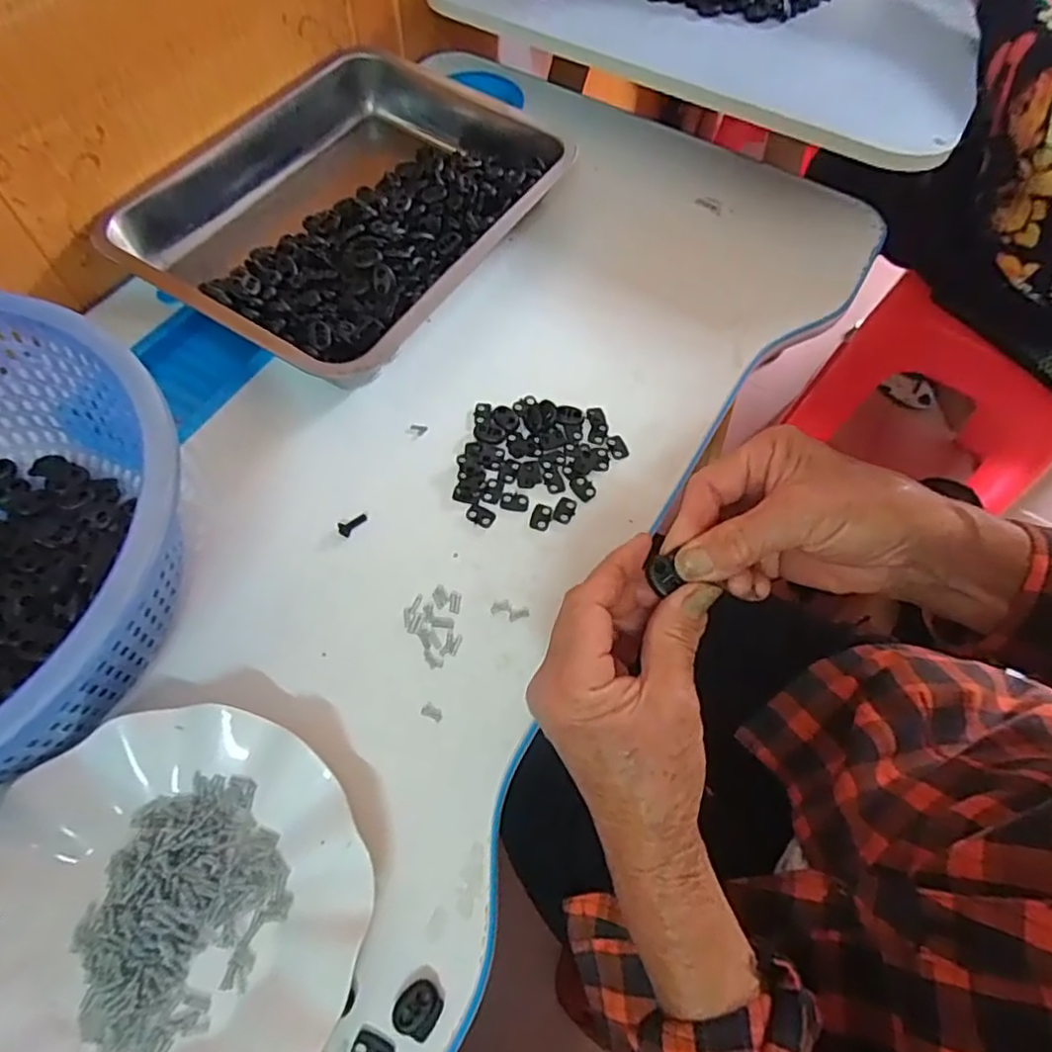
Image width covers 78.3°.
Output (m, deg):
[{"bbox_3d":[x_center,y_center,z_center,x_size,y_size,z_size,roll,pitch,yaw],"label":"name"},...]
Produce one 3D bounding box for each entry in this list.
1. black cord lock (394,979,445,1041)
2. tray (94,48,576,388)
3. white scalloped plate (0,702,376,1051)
[{"bbox_3d":[-0.048,0.216,0.288,0.019,0.007,0.021,33,65,14],"label":"black cord lock"},{"bbox_3d":[-0.141,-0.253,0.508,0.266,0.048,0.312,30,64,12],"label":"tray"},{"bbox_3d":[-0.168,0.177,0.292,0.177,0.022,0.176,2,62,-3],"label":"white scalloped plate"}]

